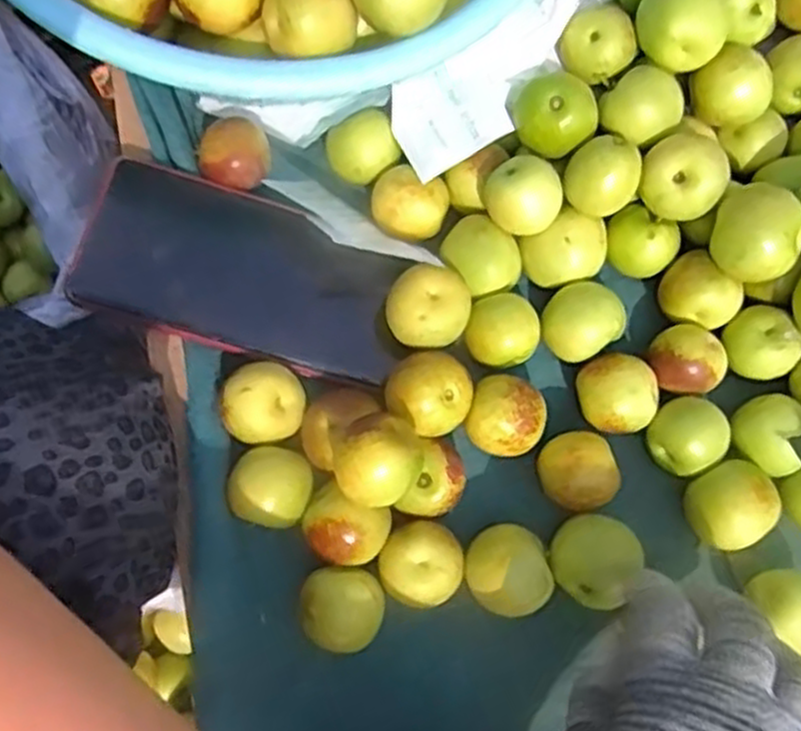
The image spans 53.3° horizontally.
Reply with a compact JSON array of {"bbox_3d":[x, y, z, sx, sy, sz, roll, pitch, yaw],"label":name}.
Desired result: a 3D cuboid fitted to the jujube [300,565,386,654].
[{"bbox_3d":[-0.025,0.106,0.349,0.035,0.037,0.035,0,79,-1],"label":"jujube"}]

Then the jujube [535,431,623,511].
[{"bbox_3d":[0.079,0.048,0.360,0.032,0.025,0.034,-23,80,-5],"label":"jujube"}]

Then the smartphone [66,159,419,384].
[{"bbox_3d":[-0.072,-0.042,0.384,0.150,0.016,0.078,19,73,-11],"label":"smartphone"}]

